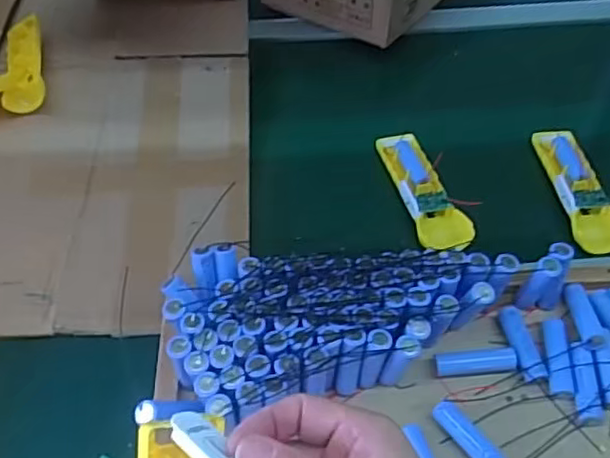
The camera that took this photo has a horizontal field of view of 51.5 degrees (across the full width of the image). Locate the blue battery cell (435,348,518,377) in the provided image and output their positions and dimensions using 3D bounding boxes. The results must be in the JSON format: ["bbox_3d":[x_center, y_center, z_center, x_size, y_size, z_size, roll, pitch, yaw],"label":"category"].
[{"bbox_3d":[0.138,0.108,0.508,0.064,0.016,0.020,-1,51,-1],"label":"blue battery cell"}]

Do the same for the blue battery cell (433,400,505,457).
[{"bbox_3d":[0.122,0.157,0.471,0.016,0.018,0.065,-31,58,-23],"label":"blue battery cell"}]

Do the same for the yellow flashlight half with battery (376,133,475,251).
[{"bbox_3d":[0.119,-0.044,0.645,0.052,0.027,0.153,-10,52,-9],"label":"yellow flashlight half with battery"}]

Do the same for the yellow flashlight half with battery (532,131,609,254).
[{"bbox_3d":[0.276,-0.045,0.642,0.046,0.027,0.156,-3,51,-2],"label":"yellow flashlight half with battery"}]

